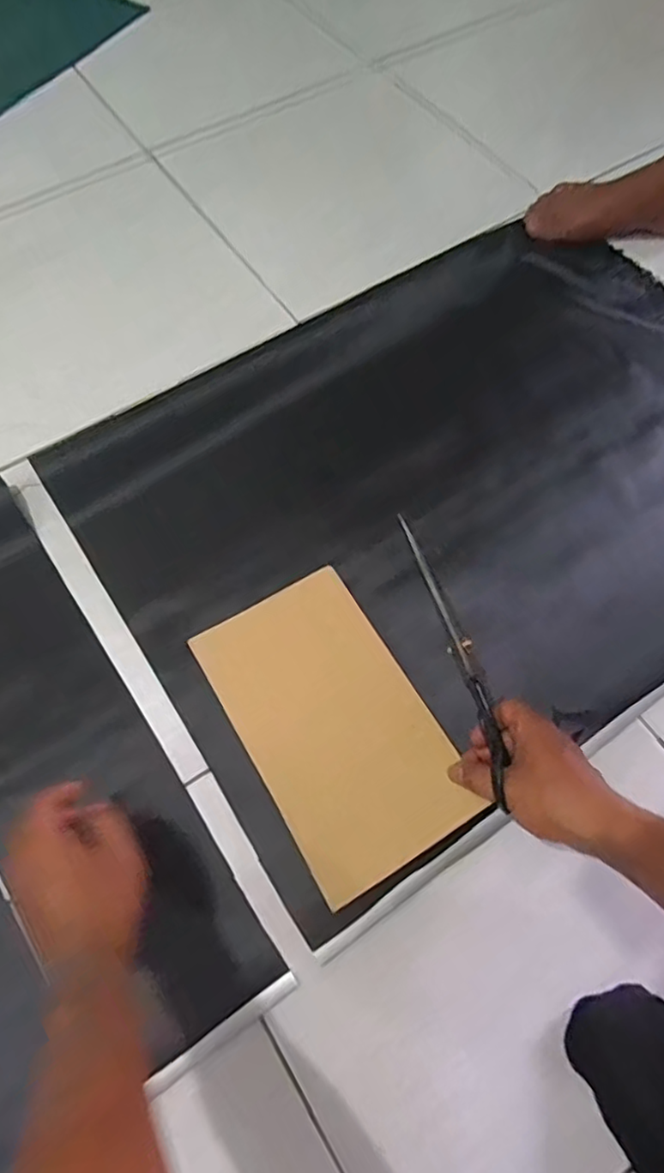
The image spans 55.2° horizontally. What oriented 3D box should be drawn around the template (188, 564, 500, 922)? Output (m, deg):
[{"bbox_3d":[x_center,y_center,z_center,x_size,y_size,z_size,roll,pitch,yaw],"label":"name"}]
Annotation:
[{"bbox_3d":[-0.003,0.116,0.560,0.152,0.011,0.262,-33,65,-2],"label":"template"}]

